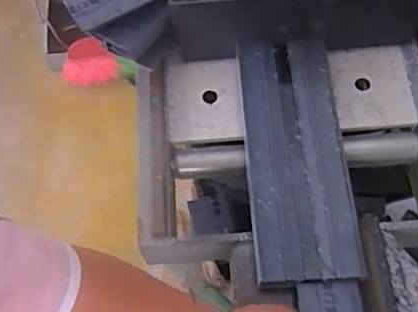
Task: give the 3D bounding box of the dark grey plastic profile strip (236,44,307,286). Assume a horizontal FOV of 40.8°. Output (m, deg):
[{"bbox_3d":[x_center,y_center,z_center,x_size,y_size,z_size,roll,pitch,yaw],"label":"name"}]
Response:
[{"bbox_3d":[0.065,-0.003,0.644,0.049,0.019,0.295,-5,65,1],"label":"dark grey plastic profile strip"}]

